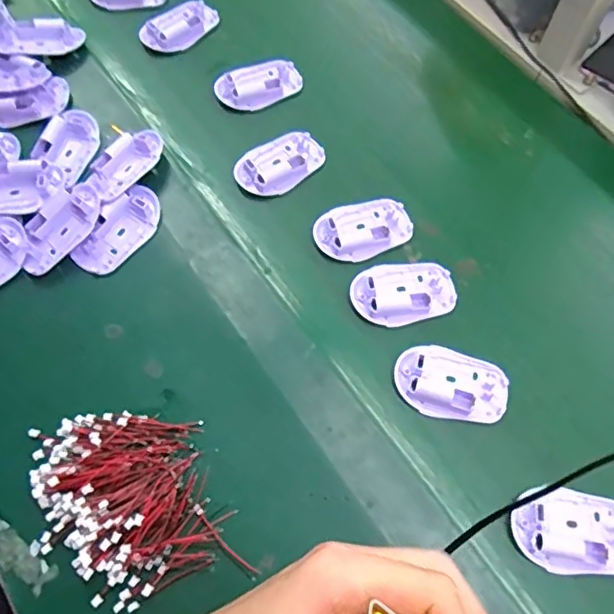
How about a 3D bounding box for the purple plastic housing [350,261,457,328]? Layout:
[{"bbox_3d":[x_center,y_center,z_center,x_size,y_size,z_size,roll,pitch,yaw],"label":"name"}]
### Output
[{"bbox_3d":[0.089,-0.015,0.527,0.092,0.012,0.061,-15,67,-8],"label":"purple plastic housing"}]

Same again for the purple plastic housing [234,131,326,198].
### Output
[{"bbox_3d":[-0.027,-0.152,0.598,0.095,0.016,0.059,-37,72,-16],"label":"purple plastic housing"}]

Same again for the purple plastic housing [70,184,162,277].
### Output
[{"bbox_3d":[-0.180,-0.073,0.556,0.047,0.011,0.097,37,76,-9],"label":"purple plastic housing"}]

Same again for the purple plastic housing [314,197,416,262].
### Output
[{"bbox_3d":[0.055,-0.077,0.556,0.092,0.011,0.058,-22,68,-11],"label":"purple plastic housing"}]

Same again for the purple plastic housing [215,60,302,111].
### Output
[{"bbox_3d":[-0.053,-0.249,0.641,0.095,0.015,0.055,-24,69,-11],"label":"purple plastic housing"}]

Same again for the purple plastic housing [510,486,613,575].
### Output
[{"bbox_3d":[0.211,0.175,0.451,0.097,0.014,0.061,-1,66,-2],"label":"purple plastic housing"}]

